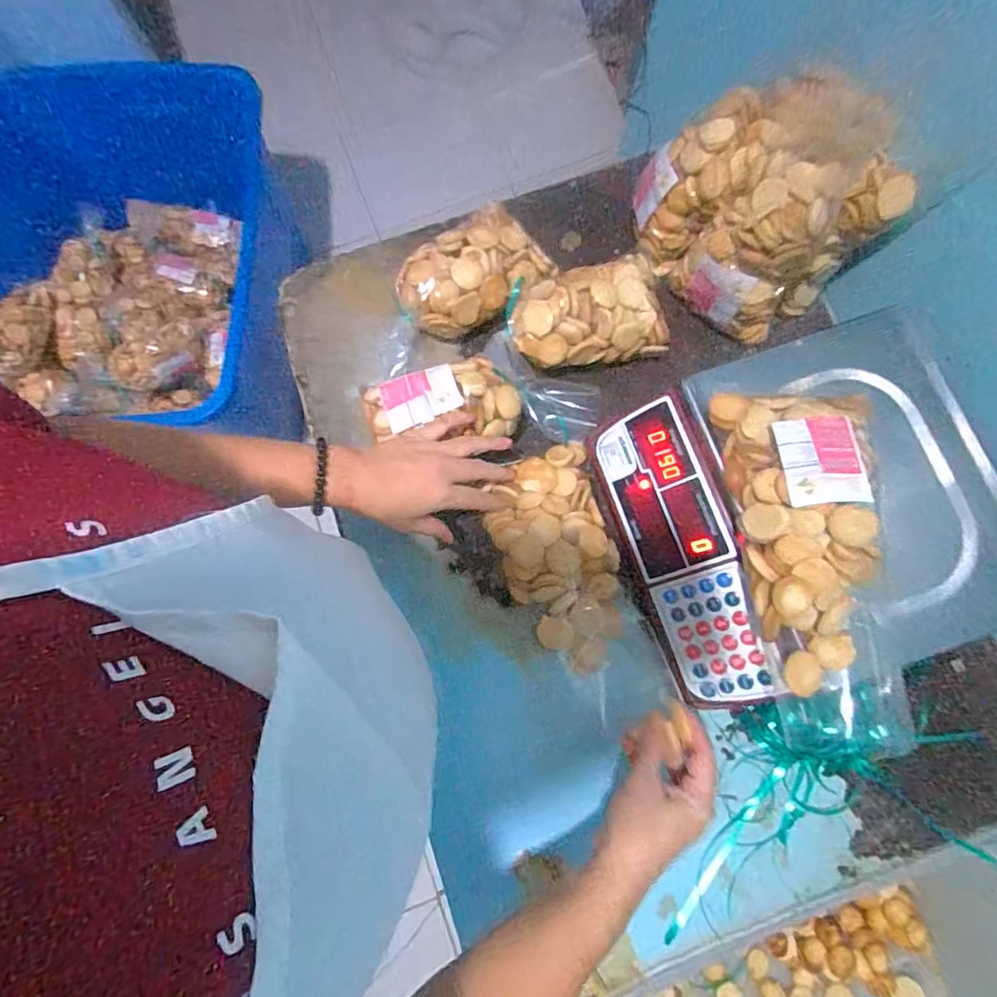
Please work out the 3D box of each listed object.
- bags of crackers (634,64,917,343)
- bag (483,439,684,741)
[{"bbox_3d":[0.264,-0.293,0.544,0.168,0.153,0.190,-30,80,-6],"label":"bags of crackers"},{"bbox_3d":[0.073,0.081,0.539,0.118,0.046,0.256,-22,86,-4],"label":"bag"}]

